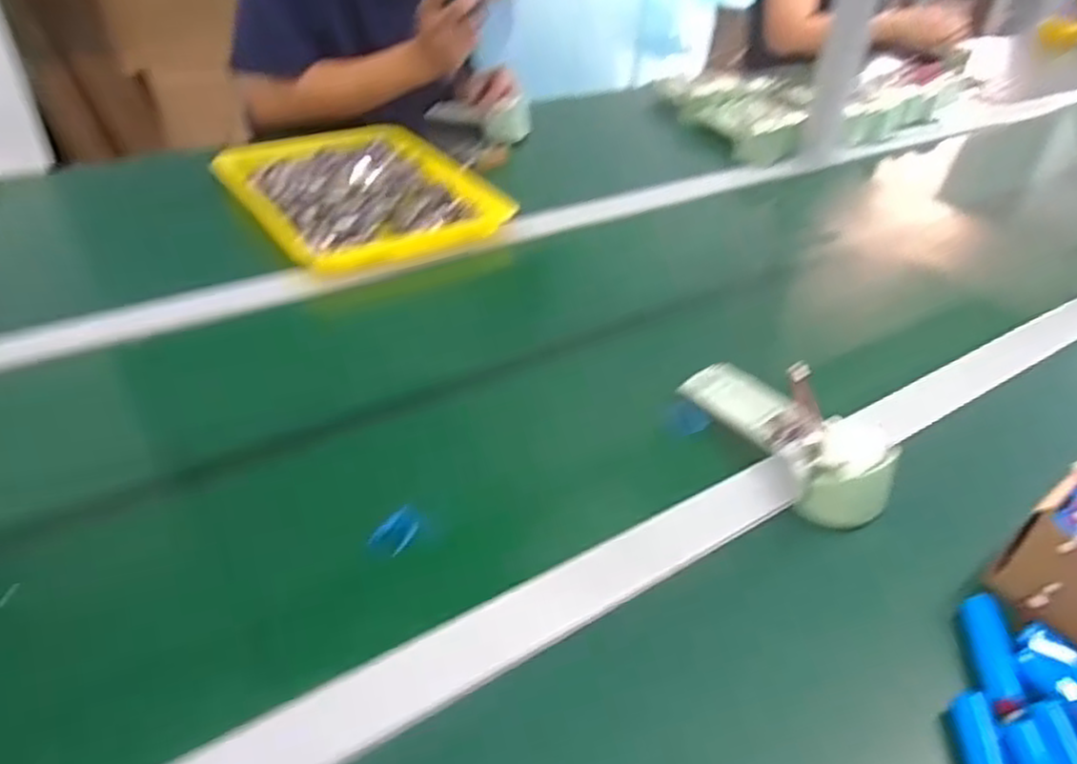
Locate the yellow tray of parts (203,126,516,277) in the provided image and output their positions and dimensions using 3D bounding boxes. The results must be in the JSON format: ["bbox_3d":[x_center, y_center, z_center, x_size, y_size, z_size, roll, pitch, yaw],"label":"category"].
[{"bbox_3d":[-0.215,-0.228,0.858,0.252,0.033,0.317,-23,44,-30],"label":"yellow tray of parts"}]

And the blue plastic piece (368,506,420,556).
[{"bbox_3d":[-0.090,0.096,0.469,0.020,0.013,0.036,17,40,18],"label":"blue plastic piece"}]

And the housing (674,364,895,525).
[{"bbox_3d":[0.179,0.031,0.531,0.057,0.052,0.174,-15,41,-22],"label":"housing"}]

